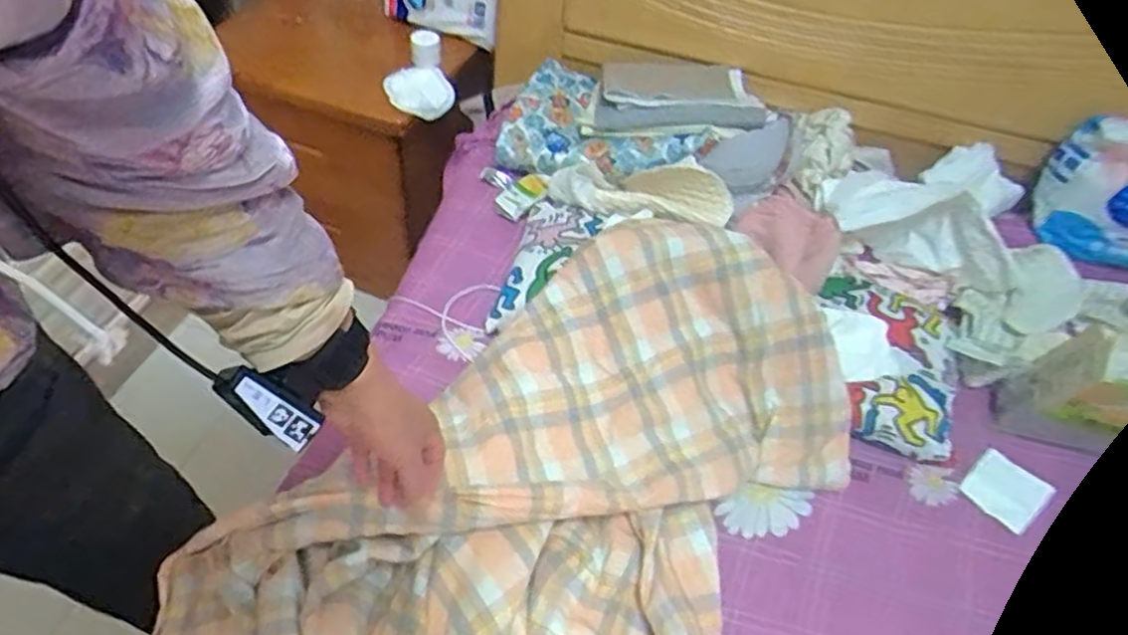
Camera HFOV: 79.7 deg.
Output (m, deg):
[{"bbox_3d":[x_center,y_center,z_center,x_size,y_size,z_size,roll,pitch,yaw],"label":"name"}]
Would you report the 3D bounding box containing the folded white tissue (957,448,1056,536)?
[{"bbox_3d":[0.518,0.201,0.794,0.083,0.007,0.079,-33,64,-22],"label":"folded white tissue"}]

